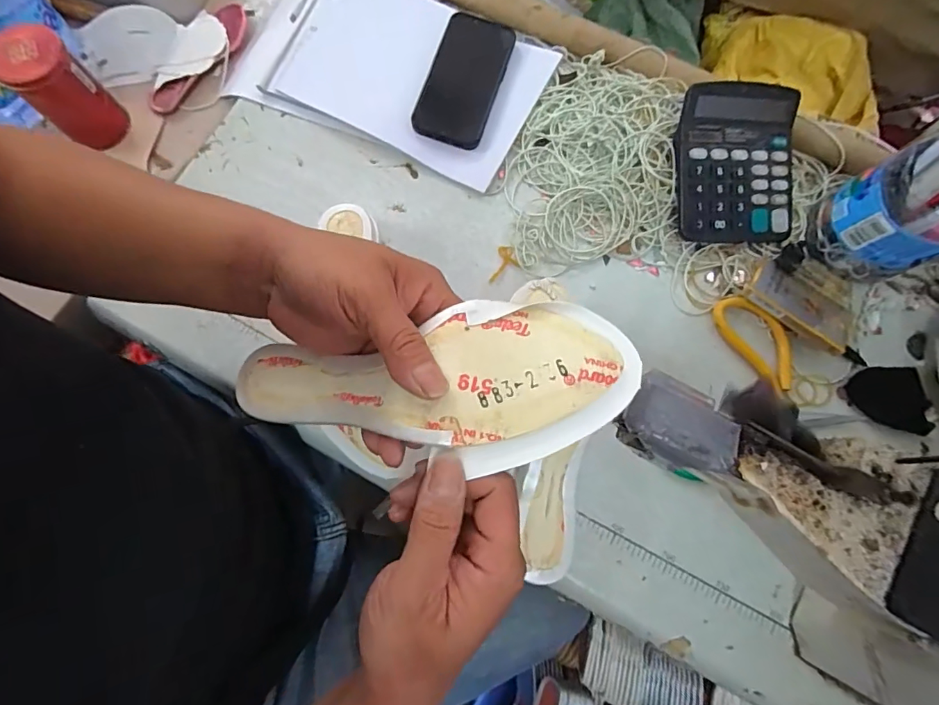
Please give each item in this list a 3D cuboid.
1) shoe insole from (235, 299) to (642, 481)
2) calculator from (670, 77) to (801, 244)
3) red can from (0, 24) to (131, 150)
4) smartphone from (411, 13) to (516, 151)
[{"bbox_3d":[-0.033,0.021,0.282,0.243,0.038,0.088,-4,75,17],"label":"shoe insole"},{"bbox_3d":[0.260,-0.181,0.468,0.116,0.020,0.146,-1,95,-6],"label":"calculator"},{"bbox_3d":[-0.419,-0.268,0.497,0.070,0.098,0.064,0,76,0],"label":"red can"},{"bbox_3d":[-0.006,-0.289,0.512,0.076,0.010,0.143,20,87,4],"label":"smartphone"}]

